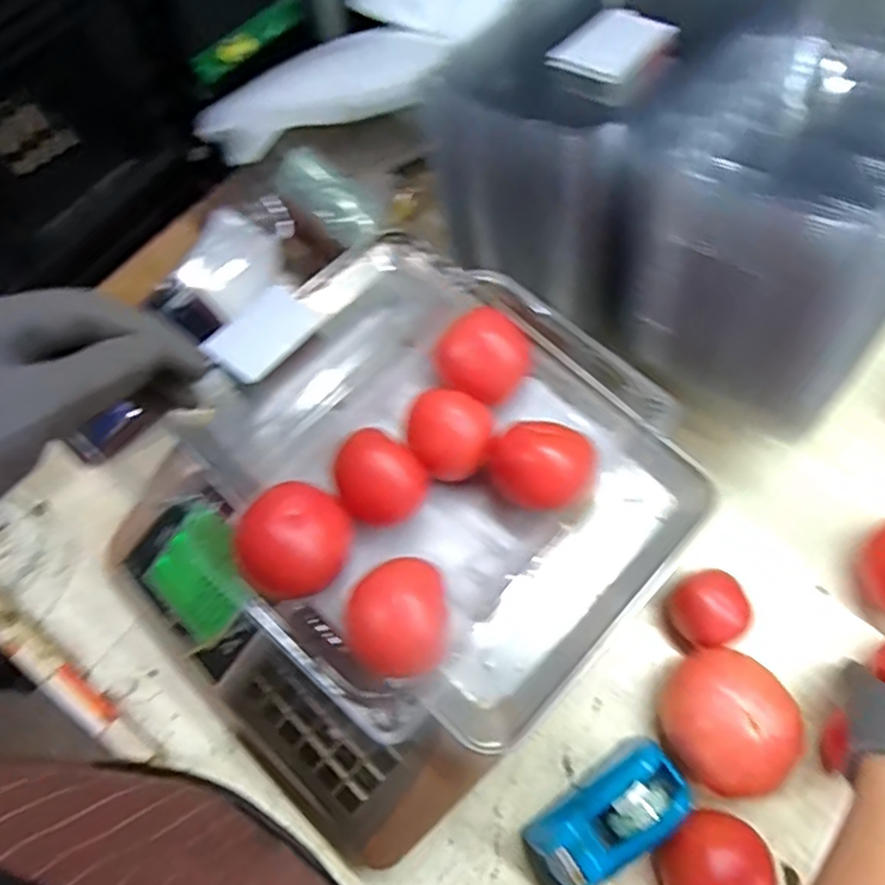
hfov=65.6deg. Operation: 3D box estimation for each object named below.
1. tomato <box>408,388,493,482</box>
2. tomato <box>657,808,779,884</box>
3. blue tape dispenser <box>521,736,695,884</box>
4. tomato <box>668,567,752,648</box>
[{"bbox_3d":[0.004,-0.003,0.456,0.056,0.058,0.058,19,69,8],"label":"tomato"},{"bbox_3d":[0.183,0.286,0.461,0.070,0.055,0.069,-31,71,-12],"label":"tomato"},{"bbox_3d":[0.114,0.257,0.470,0.112,0.063,0.054,-33,71,-12],"label":"blue tape dispenser"},{"bbox_3d":[0.205,0.131,0.533,0.052,0.049,0.054,-31,71,-12],"label":"tomato"}]

